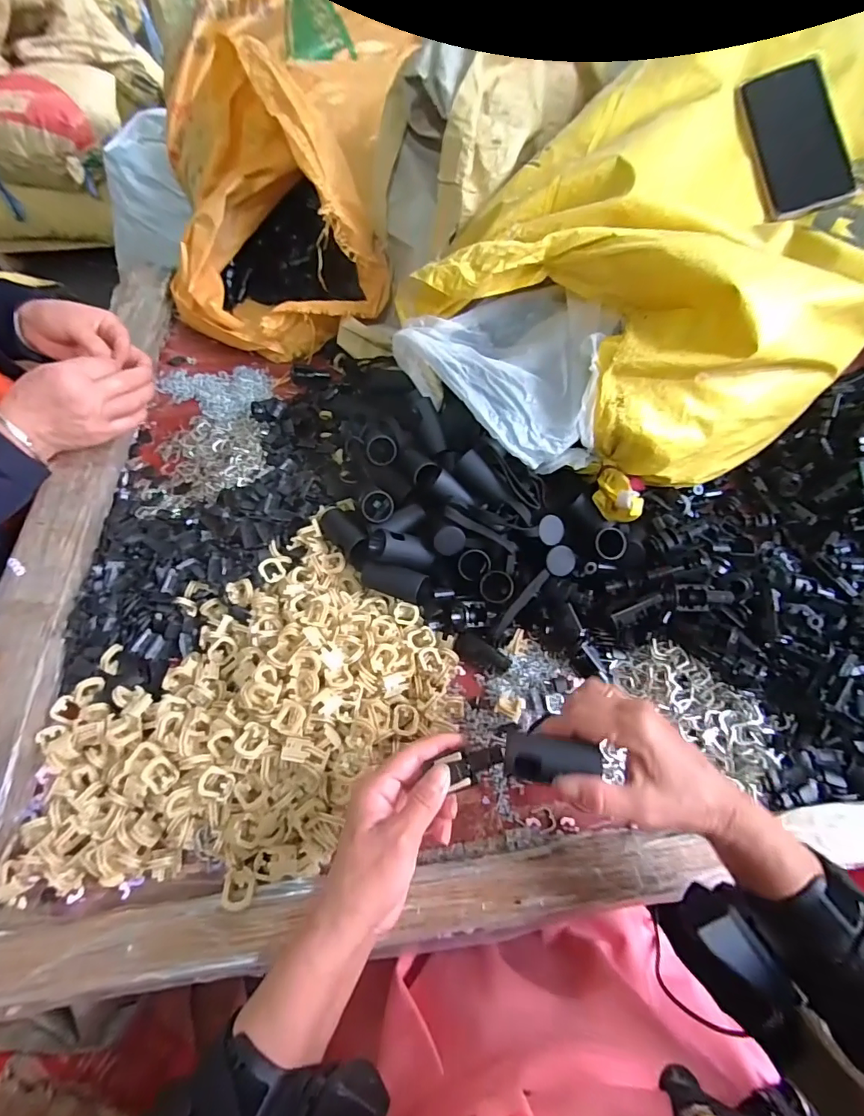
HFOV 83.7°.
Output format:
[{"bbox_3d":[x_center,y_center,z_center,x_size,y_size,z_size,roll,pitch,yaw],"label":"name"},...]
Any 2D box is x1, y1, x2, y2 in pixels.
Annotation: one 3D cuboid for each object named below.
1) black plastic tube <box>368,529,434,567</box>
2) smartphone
[{"bbox_3d":[-0.027,-0.006,0.468,0.063,0.029,0.031,16,58,-22],"label":"black plastic tube"},{"bbox_3d":[0.371,-0.429,0.494,0.081,0.009,0.169,-12,81,14],"label":"smartphone"}]

